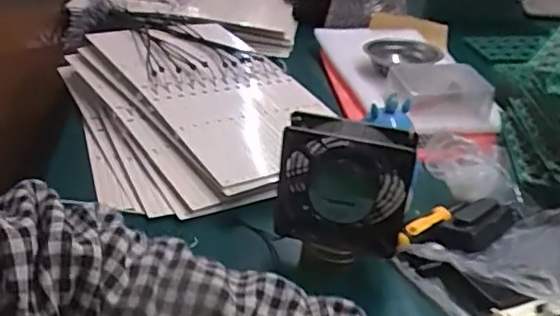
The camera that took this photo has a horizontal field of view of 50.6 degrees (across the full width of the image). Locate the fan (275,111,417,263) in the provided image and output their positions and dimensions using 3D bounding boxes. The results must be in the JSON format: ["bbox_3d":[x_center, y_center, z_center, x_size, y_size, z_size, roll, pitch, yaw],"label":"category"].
[{"bbox_3d":[0.062,0.025,0.566,0.124,0.117,0.044,10,30,9],"label":"fan"}]

